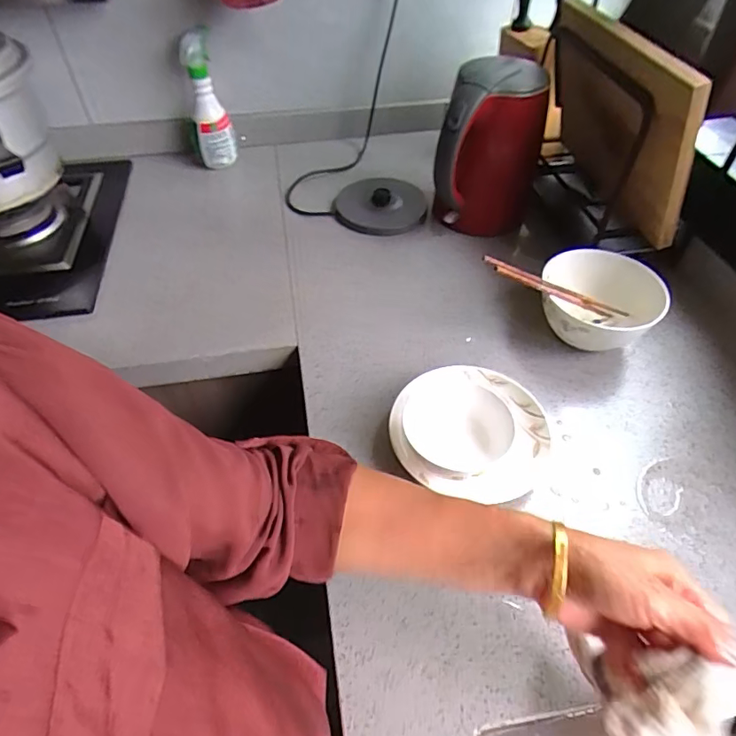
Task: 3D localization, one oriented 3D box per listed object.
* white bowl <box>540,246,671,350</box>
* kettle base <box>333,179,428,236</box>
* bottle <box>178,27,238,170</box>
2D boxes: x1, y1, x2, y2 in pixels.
[{"bbox_3d":[0.311,-0.076,0.680,0.156,0.088,0.156,0,49,-1],"label":"white bowl"},{"bbox_3d":[0.022,-0.298,0.920,0.167,0.035,0.156,2,49,1],"label":"kettle base"},{"bbox_3d":[-0.304,-0.494,0.952,0.077,0.224,0.061,-5,50,-6],"label":"bottle"}]

